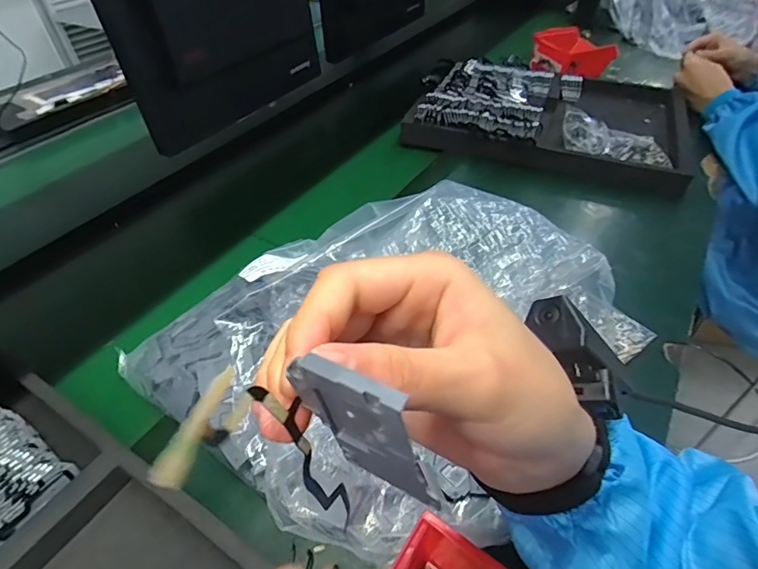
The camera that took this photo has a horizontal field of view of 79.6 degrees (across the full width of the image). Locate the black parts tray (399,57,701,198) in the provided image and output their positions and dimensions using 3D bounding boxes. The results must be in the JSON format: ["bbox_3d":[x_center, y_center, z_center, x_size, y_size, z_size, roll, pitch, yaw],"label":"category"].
[{"bbox_3d":[0.285,-0.291,0.758,0.429,0.064,0.323,13,47,17],"label":"black parts tray"}]

